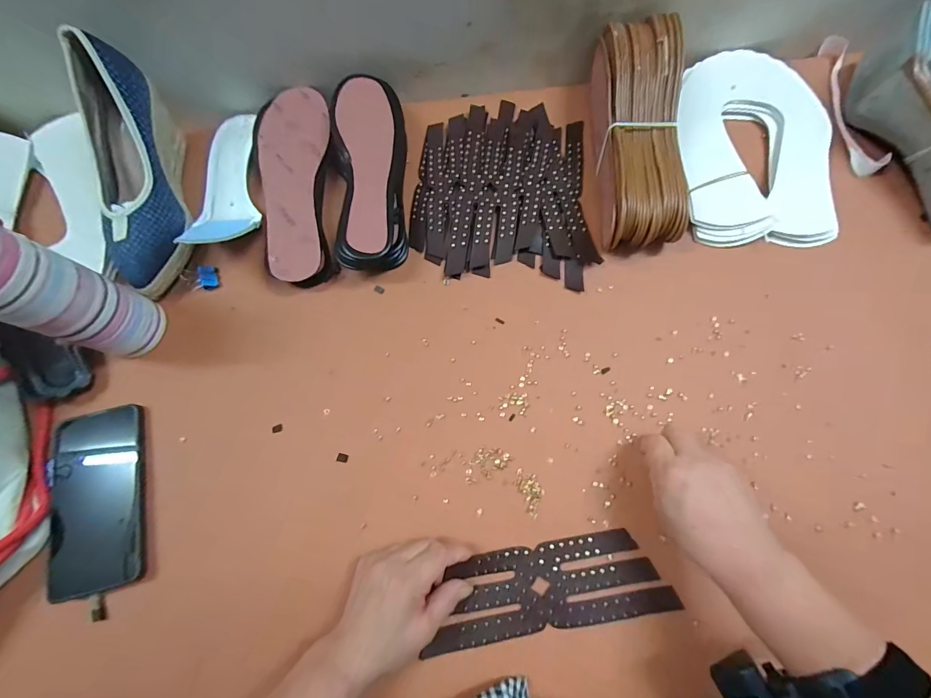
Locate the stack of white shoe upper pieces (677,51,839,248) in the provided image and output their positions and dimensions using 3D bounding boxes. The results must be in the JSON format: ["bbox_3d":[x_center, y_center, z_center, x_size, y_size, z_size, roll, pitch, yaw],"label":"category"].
[{"bbox_3d":[0.334,-0.237,0.458,0.163,0.017,0.253,4,77,2],"label":"stack of white shoe upper pieces"}]

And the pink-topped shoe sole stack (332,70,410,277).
[{"bbox_3d":[-0.106,-0.190,0.439,0.077,0.050,0.220,-2,77,1],"label":"pink-topped shoe sole stack"}]

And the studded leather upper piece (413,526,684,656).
[{"bbox_3d":[0.073,0.209,0.348,0.210,0.010,0.070,-9,77,-4],"label":"studded leather upper piece"}]

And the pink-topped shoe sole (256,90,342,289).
[{"bbox_3d":[-0.184,-0.183,0.443,0.079,0.030,0.235,-10,77,-1],"label":"pink-topped shoe sole"}]

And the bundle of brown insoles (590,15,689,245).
[{"bbox_3d":[0.182,-0.228,0.427,0.083,0.071,0.237,0,77,1],"label":"bundle of brown insoles"}]

